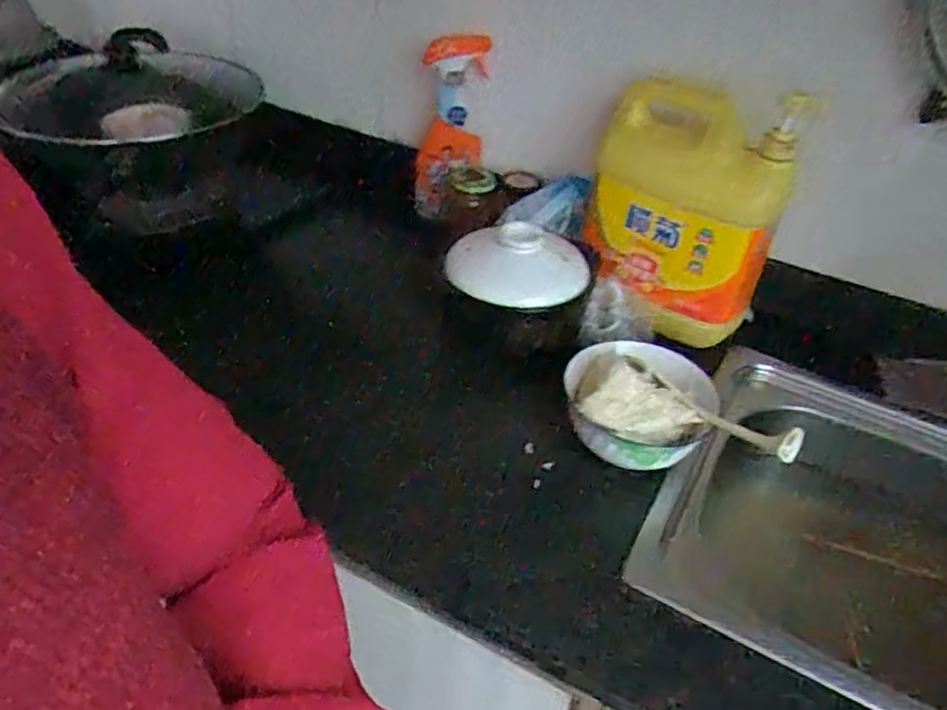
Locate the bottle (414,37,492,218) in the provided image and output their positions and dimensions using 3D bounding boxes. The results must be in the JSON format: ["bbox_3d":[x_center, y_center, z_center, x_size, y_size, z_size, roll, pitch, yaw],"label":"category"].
[{"bbox_3d":[-0.033,-0.310,0.947,0.097,0.244,0.064,0,39,-5],"label":"bottle"}]

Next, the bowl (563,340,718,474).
[{"bbox_3d":[0.159,0.056,0.675,0.142,0.085,0.133,2,39,-2],"label":"bowl"}]

